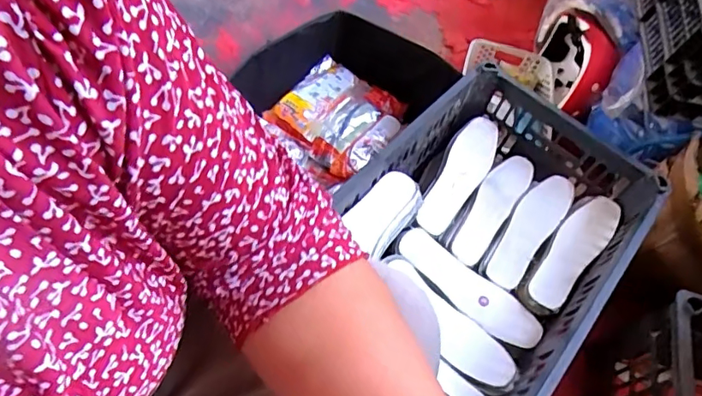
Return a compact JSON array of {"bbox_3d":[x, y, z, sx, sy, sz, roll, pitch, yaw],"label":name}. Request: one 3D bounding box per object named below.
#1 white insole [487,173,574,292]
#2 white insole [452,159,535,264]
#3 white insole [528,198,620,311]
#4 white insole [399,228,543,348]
[{"bbox_3d":[0.282,0.048,0.807,0.065,0.027,0.213,32,61,18],"label":"white insole"},{"bbox_3d":[0.225,0.014,0.834,0.062,0.022,0.226,33,62,19],"label":"white insole"},{"bbox_3d":[0.337,0.079,0.776,0.063,0.021,0.219,35,63,20],"label":"white insole"},{"bbox_3d":[0.168,0.131,0.750,0.231,0.022,0.065,35,63,20],"label":"white insole"}]

